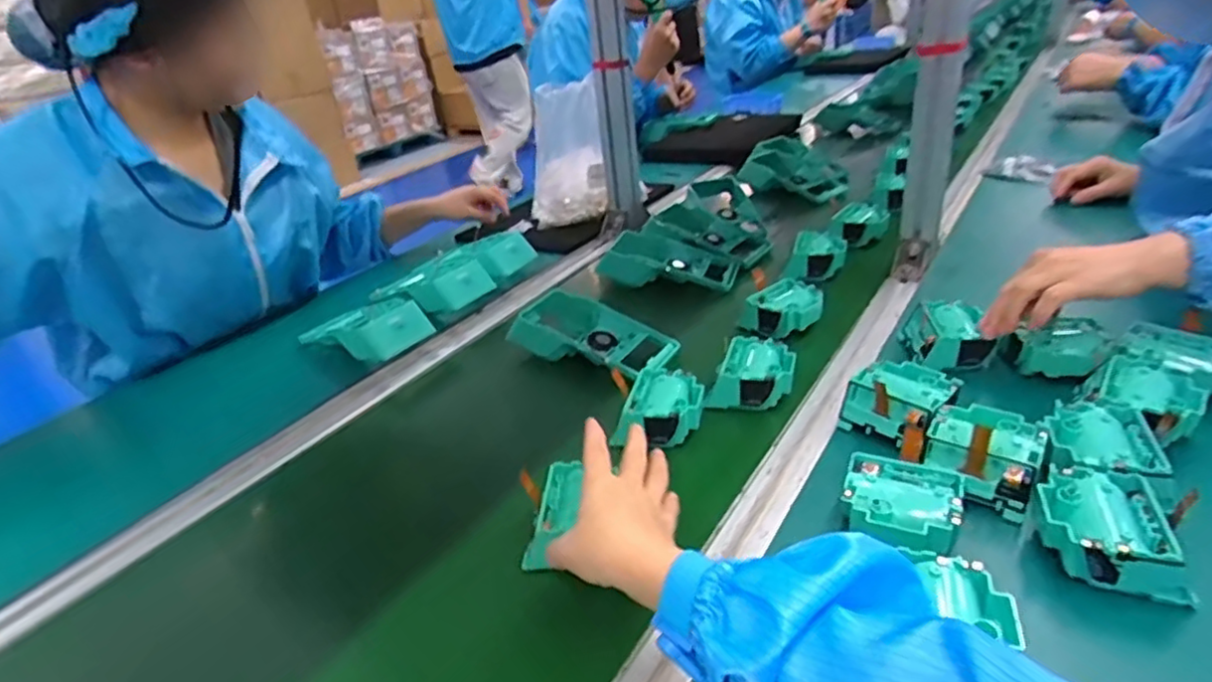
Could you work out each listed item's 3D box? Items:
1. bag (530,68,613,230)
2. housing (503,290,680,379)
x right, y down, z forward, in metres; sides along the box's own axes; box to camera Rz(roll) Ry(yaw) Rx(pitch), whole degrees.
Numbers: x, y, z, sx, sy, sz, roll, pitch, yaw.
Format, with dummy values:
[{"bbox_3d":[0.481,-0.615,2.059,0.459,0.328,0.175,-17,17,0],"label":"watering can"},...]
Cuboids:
[{"bbox_3d":[-0.068,-0.306,1.079,0.126,0.209,0.079,-12,30,-7],"label":"bag"},{"bbox_3d":[-0.017,-0.007,0.744,0.183,0.046,0.091,11,35,30],"label":"housing"}]

